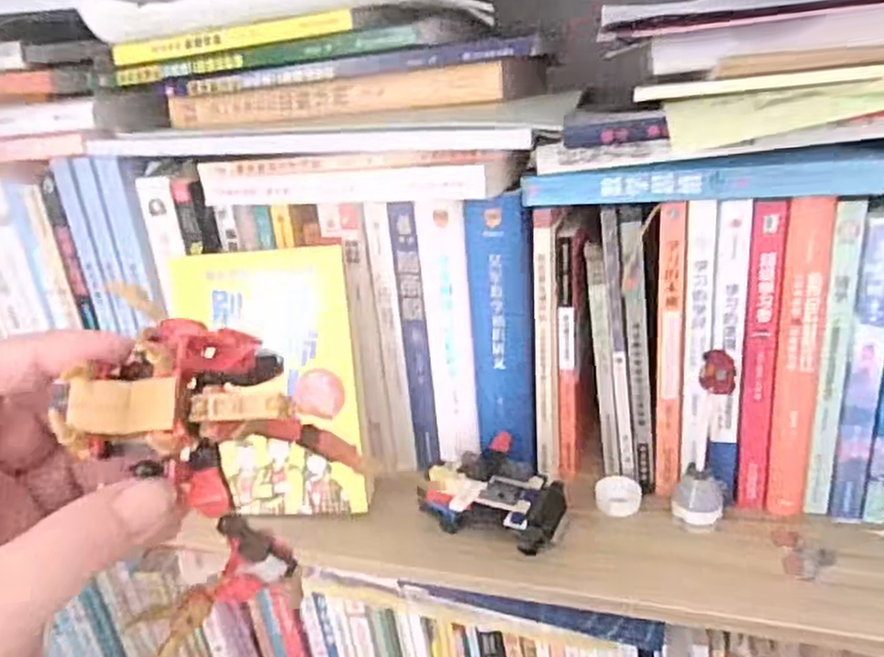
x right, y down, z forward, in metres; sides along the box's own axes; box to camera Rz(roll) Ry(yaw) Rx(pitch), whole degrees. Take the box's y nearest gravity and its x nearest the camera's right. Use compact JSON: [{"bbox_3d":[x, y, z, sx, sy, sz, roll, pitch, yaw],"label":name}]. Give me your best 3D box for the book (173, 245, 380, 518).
[{"bbox_3d":[-0.116,0.038,0.486,0.119,0.179,0.014,-5,4,9],"label":"book"}]

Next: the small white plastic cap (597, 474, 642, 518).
[{"bbox_3d":[0.120,0.113,0.488,0.030,0.018,0.020,0,28,13],"label":"small white plastic cap"}]

